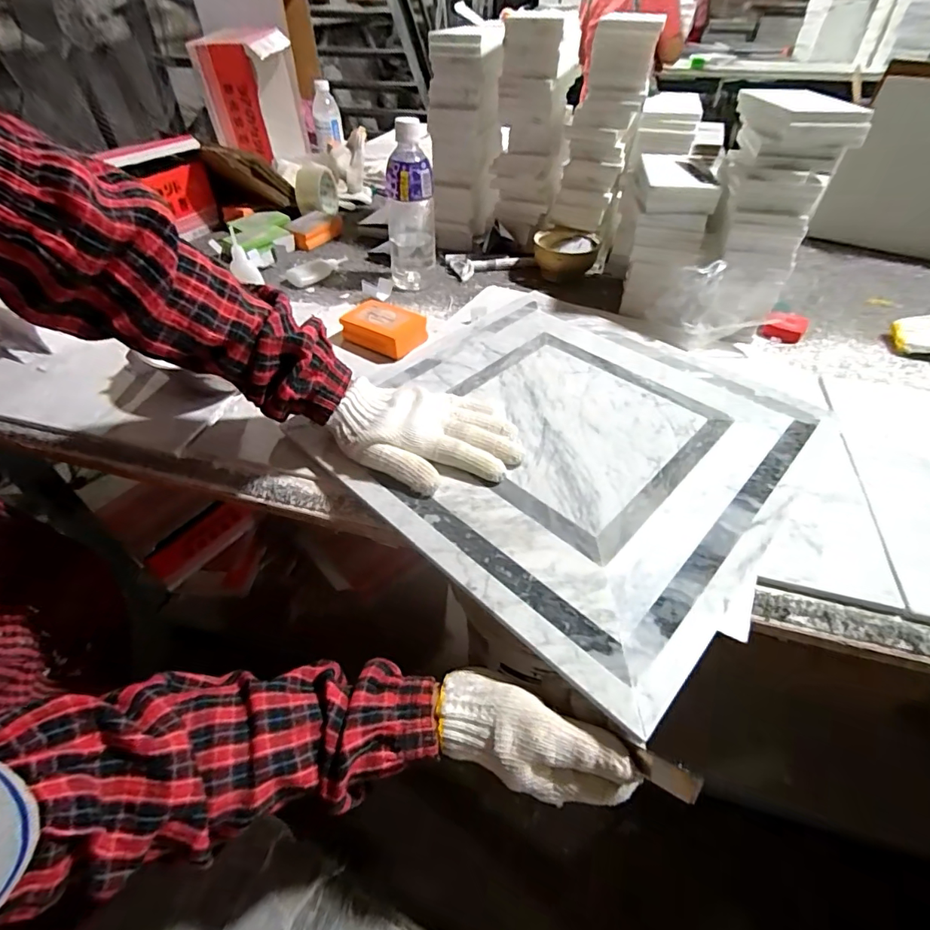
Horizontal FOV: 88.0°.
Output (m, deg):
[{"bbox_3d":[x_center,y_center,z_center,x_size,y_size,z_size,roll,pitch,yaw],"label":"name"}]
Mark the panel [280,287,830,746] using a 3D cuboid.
[{"bbox_3d":[0.089,-0.042,0.474,0.405,0.016,0.382,36,55,28],"label":"panel"}]

